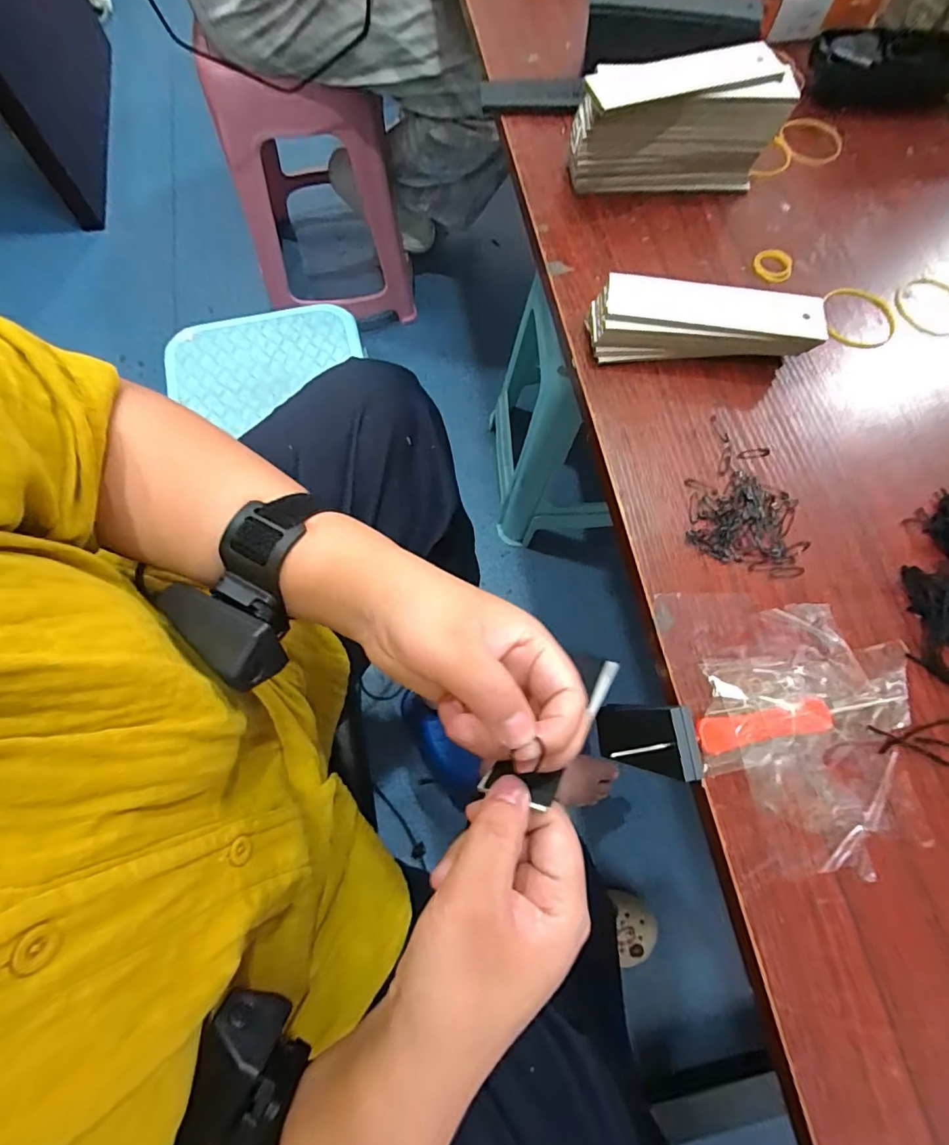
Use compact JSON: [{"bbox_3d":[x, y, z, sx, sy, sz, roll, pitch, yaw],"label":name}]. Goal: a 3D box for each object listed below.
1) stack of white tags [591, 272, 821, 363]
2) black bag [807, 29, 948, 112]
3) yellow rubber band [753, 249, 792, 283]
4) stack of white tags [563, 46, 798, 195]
[{"bbox_3d":[0.137,-0.149,0.309,0.129,0.032,0.036,1,70,-2],"label":"stack of white tags"},{"bbox_3d":[0.316,-0.391,0.397,0.111,0.033,0.039,-2,71,-4],"label":"black bag"},{"bbox_3d":[0.200,-0.207,0.341,0.026,0.008,0.021,35,73,9],"label":"yellow rubber band"},{"bbox_3d":[0.133,-0.296,0.342,0.135,0.061,0.044,-5,71,-5],"label":"stack of white tags"}]

